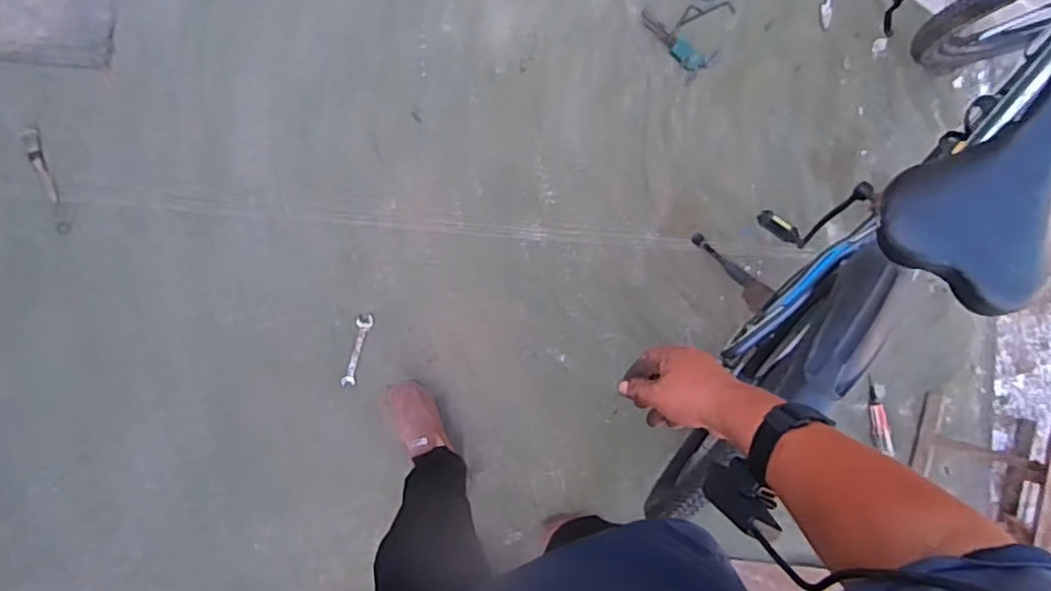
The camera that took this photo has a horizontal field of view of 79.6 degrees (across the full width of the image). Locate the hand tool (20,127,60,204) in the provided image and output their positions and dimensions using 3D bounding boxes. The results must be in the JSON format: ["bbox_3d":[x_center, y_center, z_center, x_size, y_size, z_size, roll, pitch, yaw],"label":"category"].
[{"bbox_3d":[-0.951,-0.254,1.237,0.032,0.009,0.150,-17,94,-3],"label":"hand tool"}]

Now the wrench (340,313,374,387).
[{"bbox_3d":[-0.346,0.113,1.295,0.034,0.006,0.151,14,91,-5],"label":"wrench"}]

